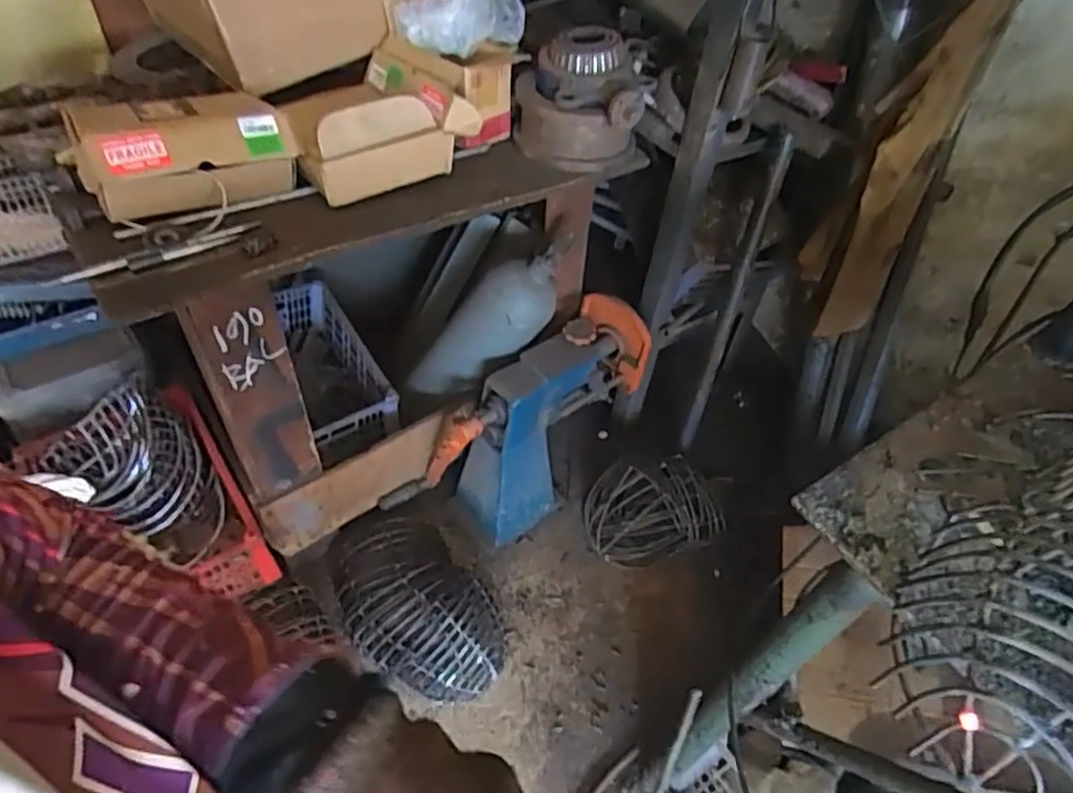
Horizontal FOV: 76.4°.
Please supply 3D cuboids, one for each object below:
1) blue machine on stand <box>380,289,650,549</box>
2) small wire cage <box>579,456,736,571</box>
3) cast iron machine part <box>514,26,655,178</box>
[{"bbox_3d":[-0.030,0.077,1.492,0.577,0.422,0.200,-31,58,-29],"label":"blue machine on stand"},{"bbox_3d":[0.280,0.261,1.590,0.327,0.150,0.219,-3,49,-8],"label":"small wire cage"},{"bbox_3d":[0.088,-0.532,1.247,0.243,0.192,0.212,27,51,18],"label":"cast iron machine part"}]

